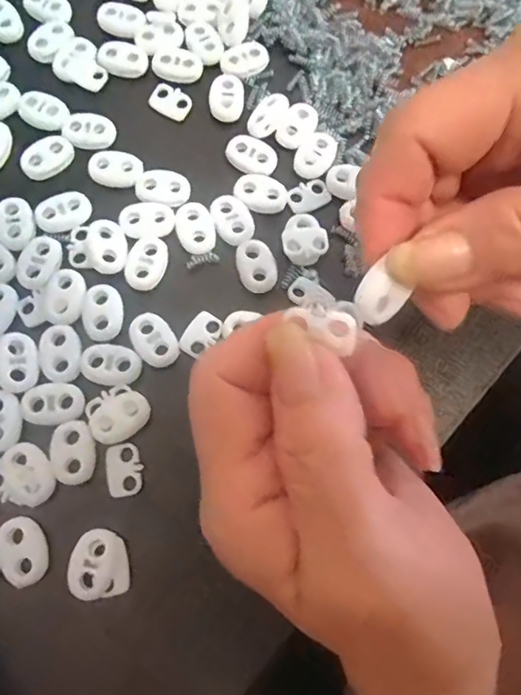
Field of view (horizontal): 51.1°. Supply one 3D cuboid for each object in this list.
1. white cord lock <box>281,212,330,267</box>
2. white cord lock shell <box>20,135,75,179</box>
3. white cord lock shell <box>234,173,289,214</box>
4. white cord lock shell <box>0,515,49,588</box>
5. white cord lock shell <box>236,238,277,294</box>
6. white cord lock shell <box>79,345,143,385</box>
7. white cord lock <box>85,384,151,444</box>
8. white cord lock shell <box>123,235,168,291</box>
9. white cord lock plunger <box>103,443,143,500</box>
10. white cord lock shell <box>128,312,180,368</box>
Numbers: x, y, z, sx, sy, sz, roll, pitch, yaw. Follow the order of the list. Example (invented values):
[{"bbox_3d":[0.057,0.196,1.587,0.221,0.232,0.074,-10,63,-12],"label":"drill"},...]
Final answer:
[{"bbox_3d":[0.018,-0.044,0.222,0.018,0.008,0.022,14,72,3],"label":"white cord lock"},{"bbox_3d":[-0.090,-0.080,0.230,0.022,0.005,0.014,-34,76,-12],"label":"white cord lock shell"},{"bbox_3d":[0.000,-0.065,0.228,0.022,0.004,0.016,15,72,4],"label":"white cord lock shell"},{"bbox_3d":[-0.080,0.069,0.184,0.014,0.006,0.022,-30,75,-11],"label":"white cord lock shell"},{"bbox_3d":[-0.002,-0.033,0.218,0.014,0.004,0.024,-17,73,-7],"label":"white cord lock shell"},{"bbox_3d":[-0.056,0.006,0.203,0.022,0.004,0.015,6,71,1],"label":"white cord lock shell"},{"bbox_3d":[-0.052,0.023,0.197,0.022,0.004,0.019,-29,75,-11],"label":"white cord lock"},{"bbox_3d":[-0.046,-0.035,0.215,0.016,0.004,0.022,19,72,5],"label":"white cord lock shell"},{"bbox_3d":[-0.049,0.043,0.194,0.012,0.004,0.018,-11,72,-5],"label":"white cord lock plunger"},{"bbox_3d":[-0.040,-0.003,0.207,0.015,0.004,0.021,-35,76,-12],"label":"white cord lock shell"}]

